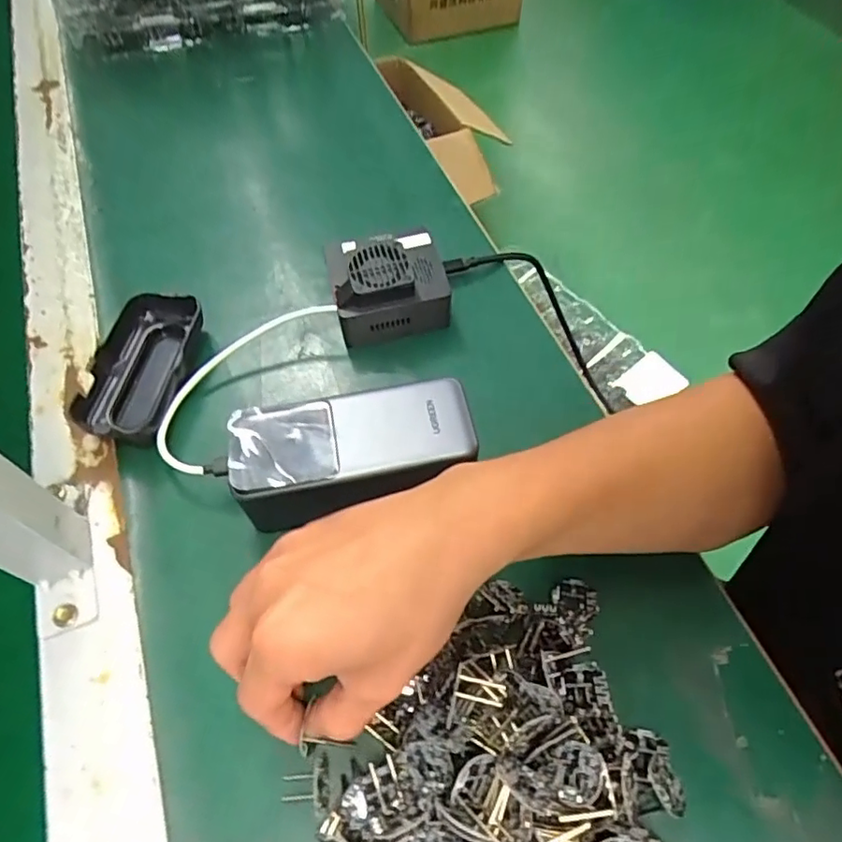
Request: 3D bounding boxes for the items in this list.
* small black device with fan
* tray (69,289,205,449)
[{"bbox_3d":[-0.024,-0.097,0.407,0.075,0.048,0.068,-14,60,-9],"label":"small black device with fan"},{"bbox_3d":[-0.181,-0.035,0.383,0.056,0.023,0.105,2,59,1],"label":"tray"}]

